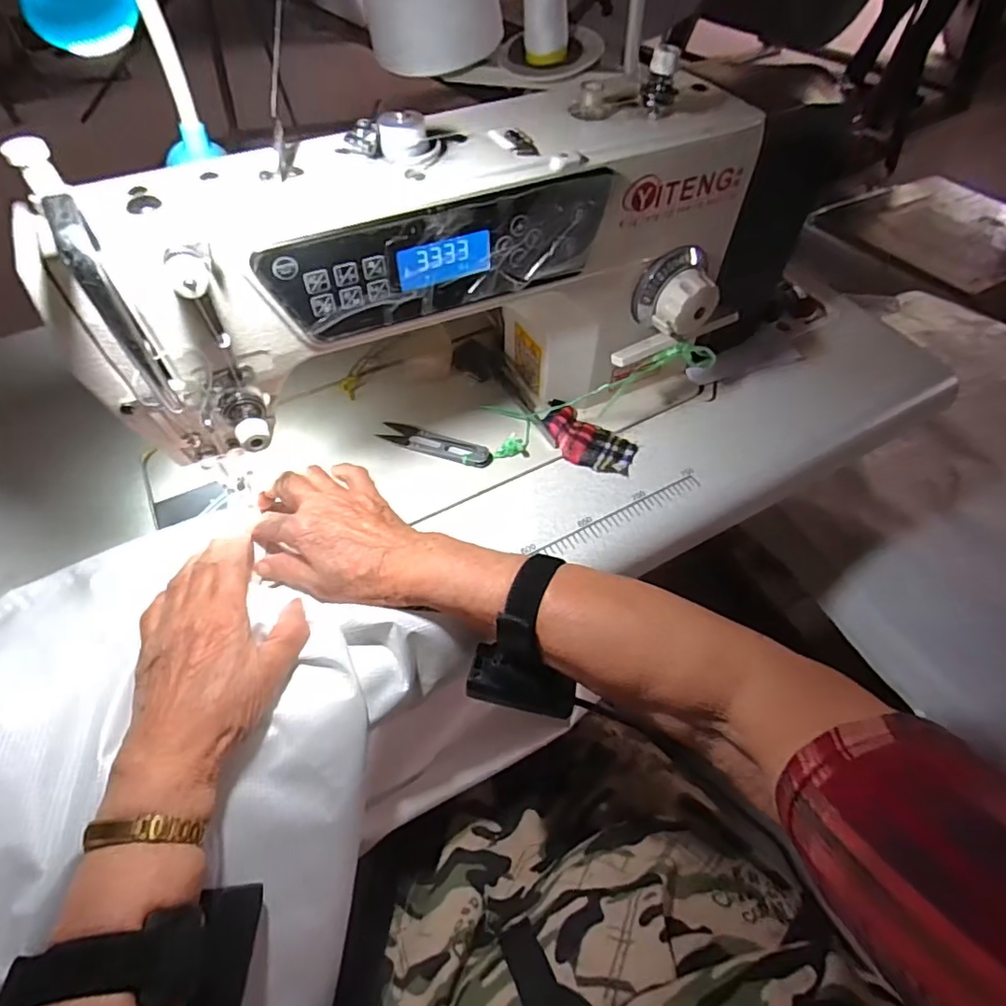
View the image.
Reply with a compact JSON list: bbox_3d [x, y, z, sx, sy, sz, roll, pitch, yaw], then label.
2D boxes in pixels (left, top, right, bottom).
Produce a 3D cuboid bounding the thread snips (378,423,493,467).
[{"bbox_3d":[-0.057,-0.050,0.470,0.098,0.008,0.023,18,56,13],"label":"thread snips"}]

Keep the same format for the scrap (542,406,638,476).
[{"bbox_3d":[0.071,-0.052,0.469,0.081,0.014,0.047,34,61,22],"label":"scrap"}]

